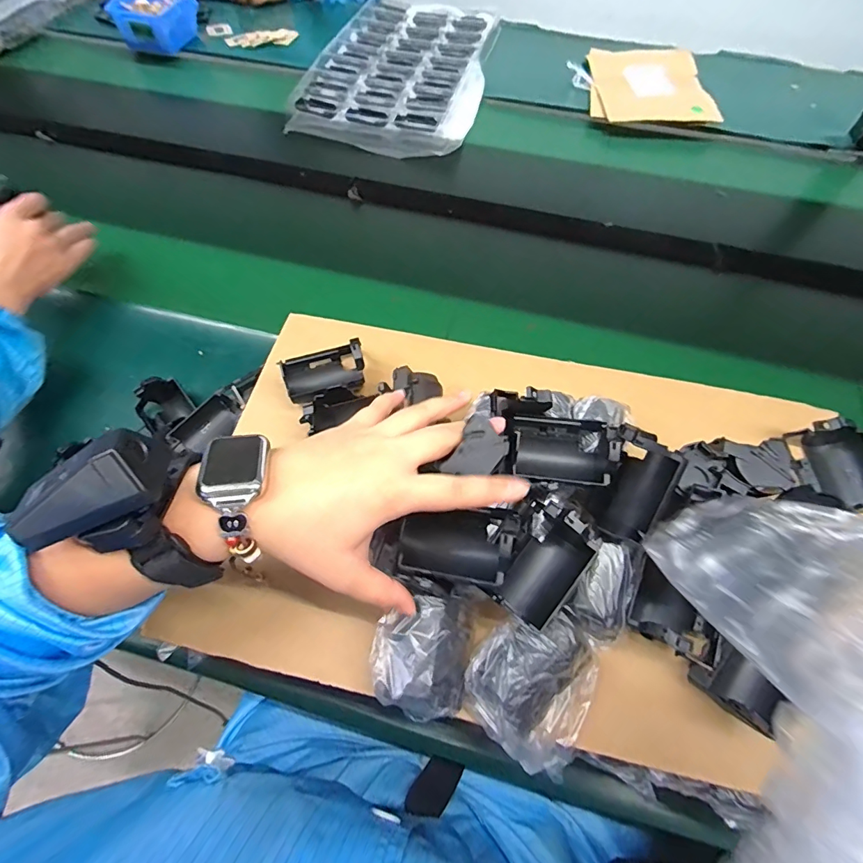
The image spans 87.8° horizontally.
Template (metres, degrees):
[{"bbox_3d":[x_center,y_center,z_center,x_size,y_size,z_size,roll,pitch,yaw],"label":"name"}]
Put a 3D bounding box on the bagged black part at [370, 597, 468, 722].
[{"bbox_3d":[-0.007,0.143,0.286,0.058,0.037,0.064,7,62,3],"label":"bagged black part"}]

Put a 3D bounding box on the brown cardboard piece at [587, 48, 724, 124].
[{"bbox_3d":[0.405,-0.666,0.856,0.215,0.013,0.269,-1,62,2],"label":"brown cardboard piece"}]

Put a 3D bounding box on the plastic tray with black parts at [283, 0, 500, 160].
[{"bbox_3d":[-0.050,-0.714,0.885,0.321,0.037,0.517,13,63,6],"label":"plastic tray with black parts"}]

